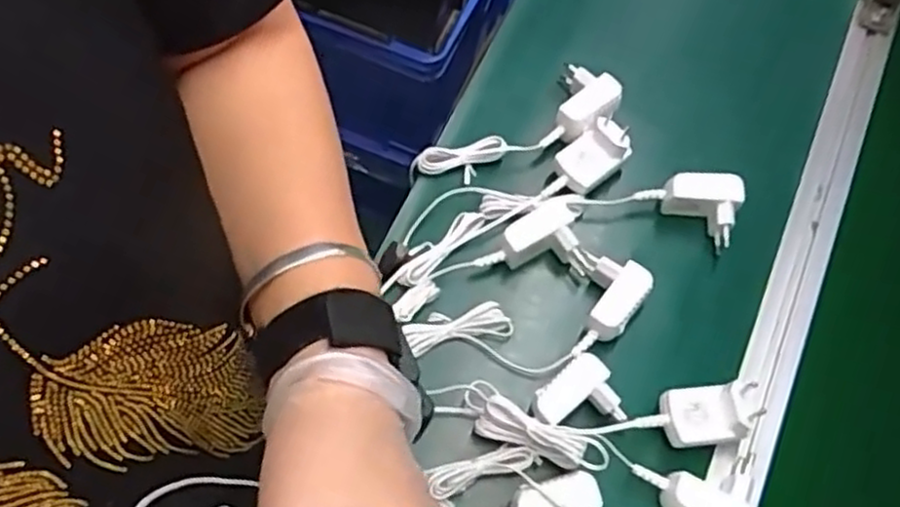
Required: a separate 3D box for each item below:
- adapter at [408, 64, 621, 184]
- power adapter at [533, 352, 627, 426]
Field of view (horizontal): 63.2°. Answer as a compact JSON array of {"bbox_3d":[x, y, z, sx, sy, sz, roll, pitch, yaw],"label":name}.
[{"bbox_3d":[0.056,-0.099,0.628,0.183,0.055,0.061,-29,72,-13],"label":"adapter"},{"bbox_3d":[0.092,0.110,0.530,0.057,0.041,0.053,-37,74,-15],"label":"power adapter"}]

